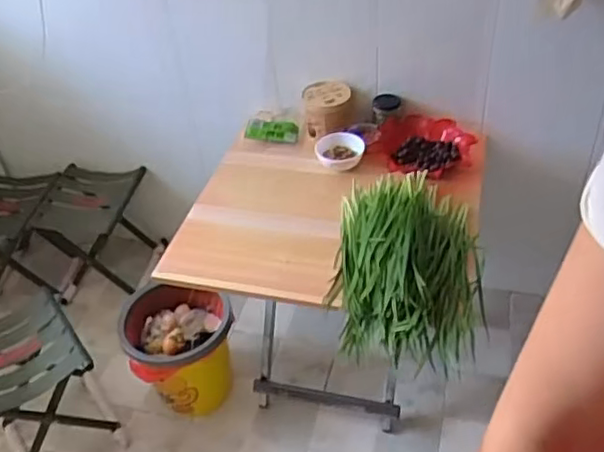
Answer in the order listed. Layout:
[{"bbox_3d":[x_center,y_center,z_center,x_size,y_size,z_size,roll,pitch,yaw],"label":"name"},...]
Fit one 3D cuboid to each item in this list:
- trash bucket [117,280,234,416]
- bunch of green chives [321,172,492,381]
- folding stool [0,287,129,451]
[{"bbox_3d":[-0.332,0.354,1.762,0.289,0.319,0.285,-2,42,2],"label":"trash bucket"},{"bbox_3d":[0.216,0.068,1.283,0.286,0.140,0.445,3,42,8],"label":"bunch of green chives"},{"bbox_3d":[-0.707,0.432,1.676,0.280,0.407,0.334,-29,47,-25],"label":"folding stool"}]

